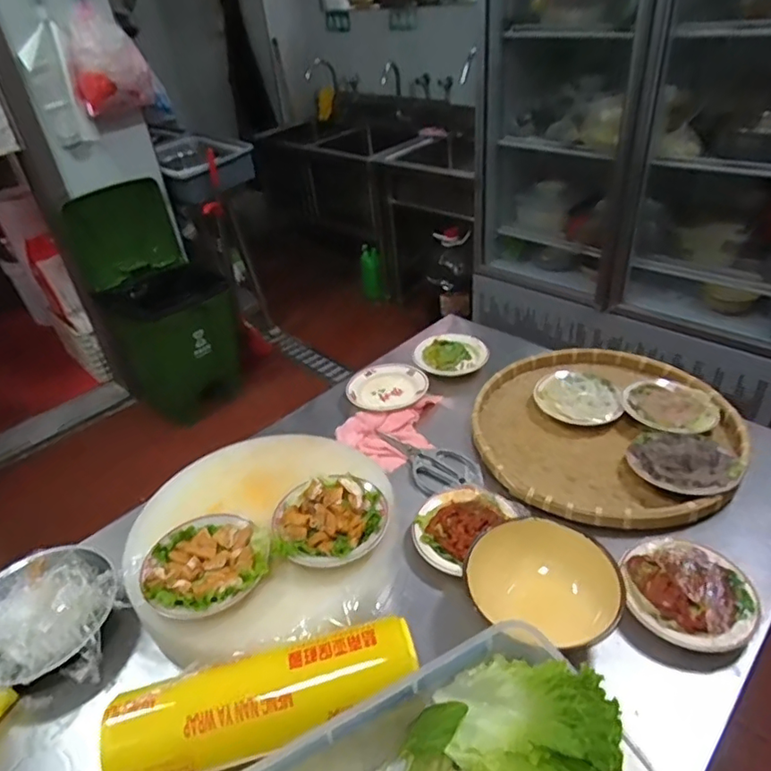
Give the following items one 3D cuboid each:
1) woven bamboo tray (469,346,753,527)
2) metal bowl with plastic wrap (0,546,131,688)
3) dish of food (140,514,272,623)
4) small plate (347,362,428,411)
[{"bbox_3d":[0.355,0.073,0.938,0.405,0.052,0.410,-14,36,-11],"label":"woven bamboo tray"},{"bbox_3d":[-0.428,0.293,0.711,0.182,0.067,0.176,-4,36,3],"label":"metal bowl with plastic wrap"},{"bbox_3d":[-0.214,0.222,0.684,0.135,0.046,0.141,-4,36,3],"label":"dish of food"},{"bbox_3d":[0.004,0.007,1.065,0.148,0.032,0.126,1,36,9],"label":"small plate"}]

